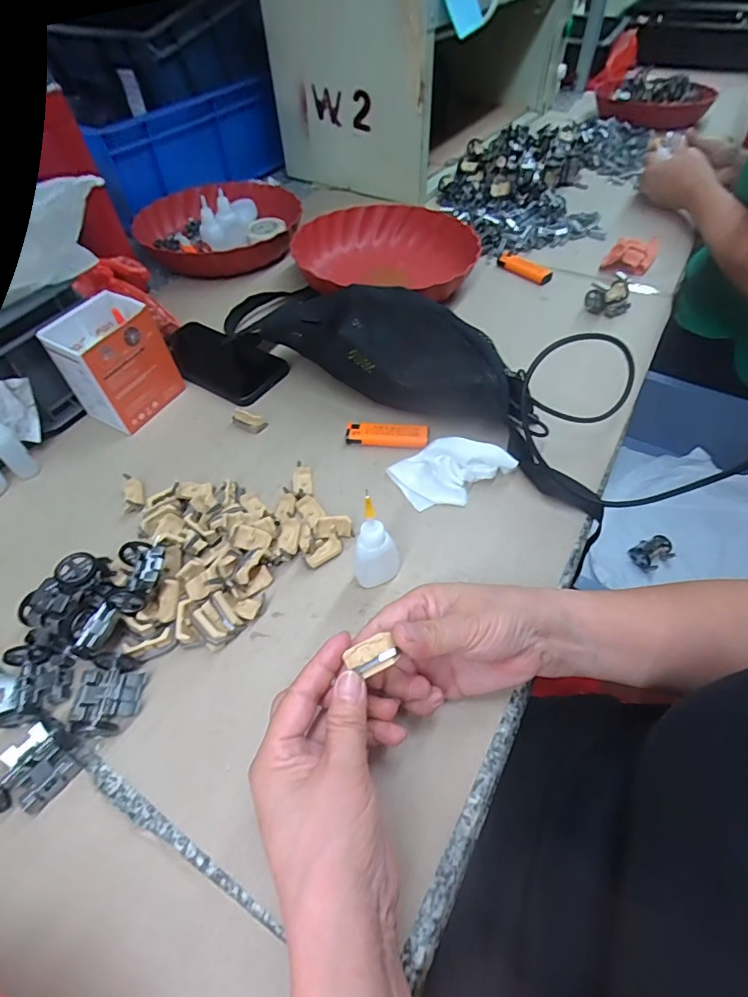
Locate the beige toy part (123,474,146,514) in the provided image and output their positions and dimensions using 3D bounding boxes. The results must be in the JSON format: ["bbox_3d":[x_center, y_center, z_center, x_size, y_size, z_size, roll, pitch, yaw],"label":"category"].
[{"bbox_3d":[-0.220,-0.005,0.427,0.017,0.012,0.038,-20,55,-13],"label":"beige toy part"}]

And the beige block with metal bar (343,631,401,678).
[{"bbox_3d":[0.000,0.086,0.256,0.028,0.010,0.016,-36,55,18],"label":"beige block with metal bar"}]

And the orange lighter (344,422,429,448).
[{"bbox_3d":[0.013,-0.062,0.458,0.079,0.014,0.023,7,54,7],"label":"orange lighter"}]

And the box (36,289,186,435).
[{"bbox_3d":[-0.262,-0.139,0.478,0.068,0.098,0.090,24,58,18],"label":"box"}]

